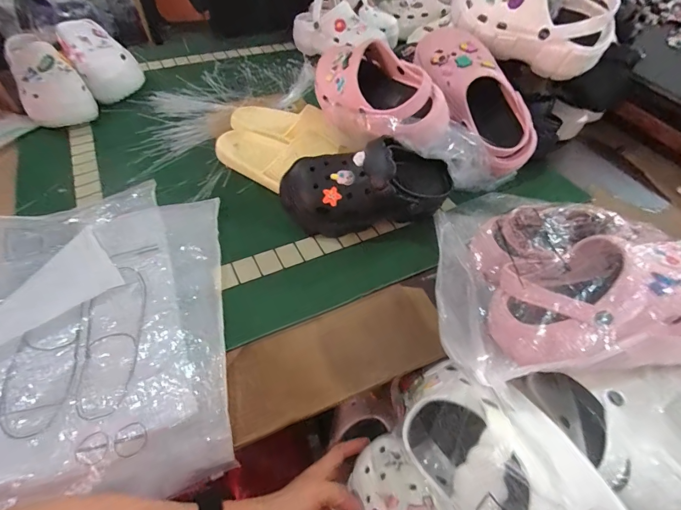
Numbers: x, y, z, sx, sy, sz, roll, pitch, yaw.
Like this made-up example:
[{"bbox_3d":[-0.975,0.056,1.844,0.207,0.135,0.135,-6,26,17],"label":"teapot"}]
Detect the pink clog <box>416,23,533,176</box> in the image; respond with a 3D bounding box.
[{"bbox_3d":[0.222,-0.255,0.571,0.097,0.078,0.263,-34,89,-25],"label":"pink clog"}]

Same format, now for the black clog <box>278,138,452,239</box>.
[{"bbox_3d":[0.040,-0.099,0.511,0.247,0.106,0.097,0,52,-3],"label":"black clog"}]

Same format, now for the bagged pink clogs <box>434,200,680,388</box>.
[{"bbox_3d":[0.295,0.019,0.426,0.343,0.110,0.265,1,52,-2],"label":"bagged pink clogs"}]

